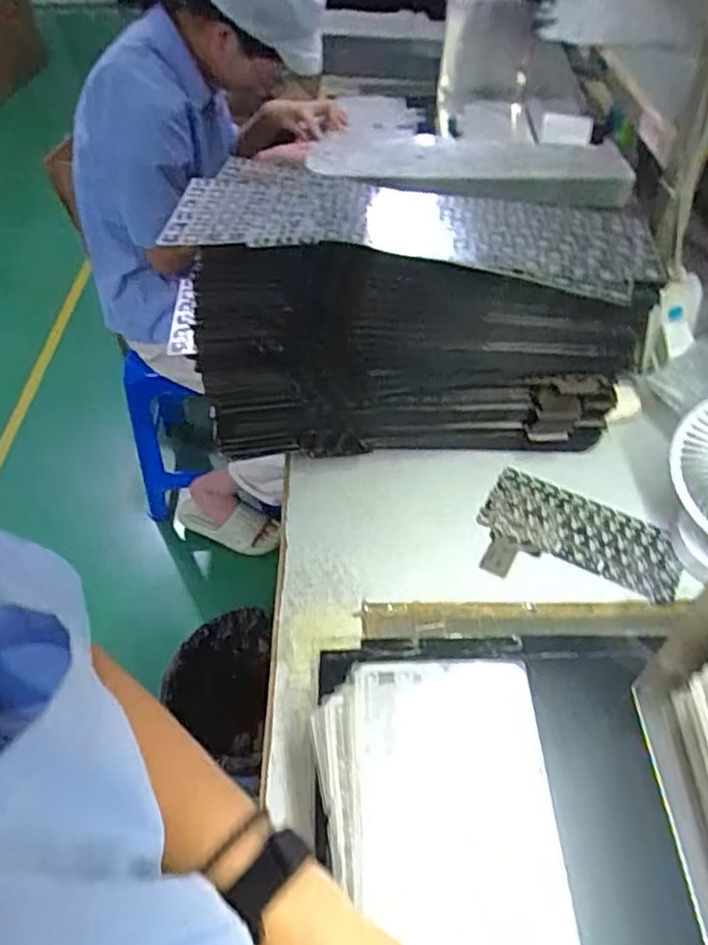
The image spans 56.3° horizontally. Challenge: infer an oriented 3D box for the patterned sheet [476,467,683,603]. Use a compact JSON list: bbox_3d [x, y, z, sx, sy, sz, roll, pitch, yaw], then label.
[{"bbox_3d":[0.209,0.070,0.627,0.182,0.013,0.114,21,54,20],"label":"patterned sheet"}]

